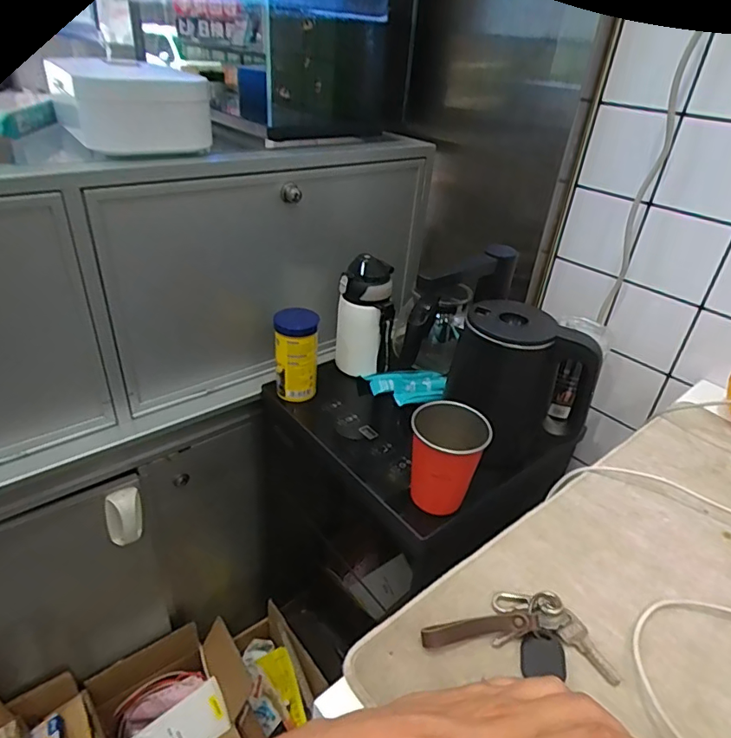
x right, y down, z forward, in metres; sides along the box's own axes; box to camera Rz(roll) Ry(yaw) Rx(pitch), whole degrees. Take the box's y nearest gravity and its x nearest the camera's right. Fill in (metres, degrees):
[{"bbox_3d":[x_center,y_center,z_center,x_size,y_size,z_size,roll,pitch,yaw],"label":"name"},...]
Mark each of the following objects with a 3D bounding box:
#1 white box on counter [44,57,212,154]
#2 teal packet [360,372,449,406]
[{"bbox_3d":[-0.248,-0.281,0.548,0.134,0.076,0.127,-21,41,-35],"label":"white box on counter"},{"bbox_3d":[0.061,0.024,0.724,0.110,0.014,0.072,-5,34,-16],"label":"teal packet"}]

